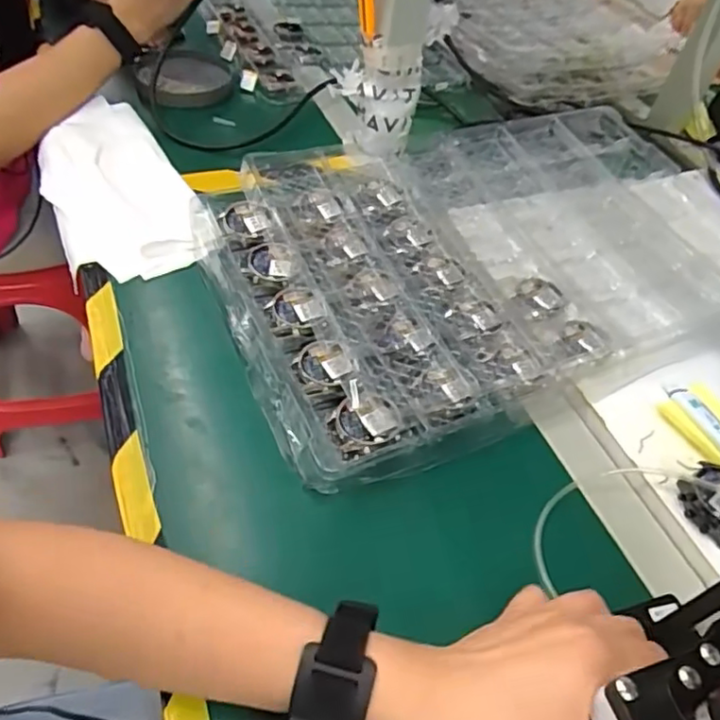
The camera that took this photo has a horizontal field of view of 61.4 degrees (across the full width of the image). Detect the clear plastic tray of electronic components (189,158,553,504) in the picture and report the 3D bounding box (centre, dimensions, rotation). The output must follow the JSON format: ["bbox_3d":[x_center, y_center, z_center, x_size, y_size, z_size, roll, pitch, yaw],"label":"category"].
[{"bbox_3d":[-0.003,-0.060,0.513,0.218,0.047,0.322,-16,54,-22],"label":"clear plastic tray of electronic components"}]

